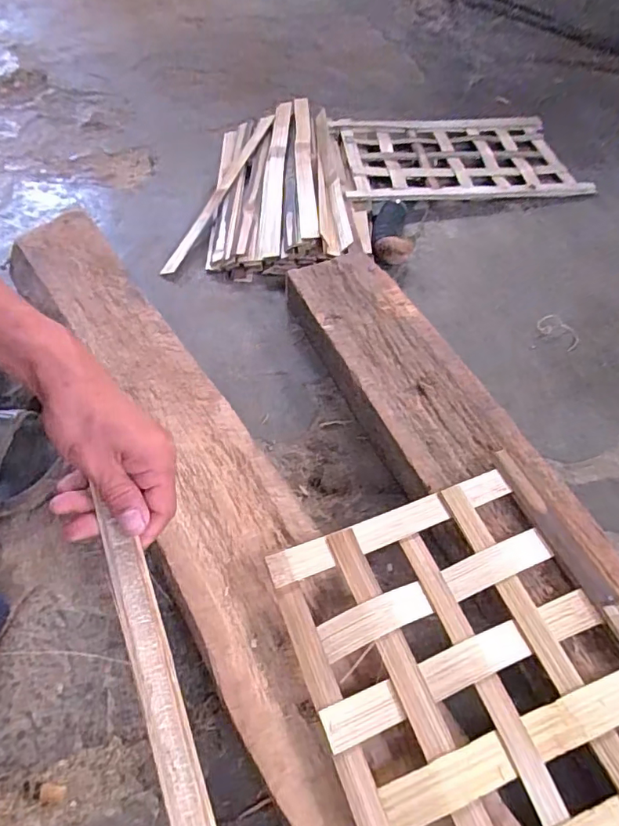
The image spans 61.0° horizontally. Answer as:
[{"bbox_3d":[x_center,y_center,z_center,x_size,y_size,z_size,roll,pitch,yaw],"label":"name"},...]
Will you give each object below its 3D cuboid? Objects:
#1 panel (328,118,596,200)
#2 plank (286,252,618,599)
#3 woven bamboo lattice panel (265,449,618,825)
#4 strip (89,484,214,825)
[{"bbox_3d":[0.225,-0.405,0.829,0.348,0.017,0.214,-3,58,-4],"label":"panel"},{"bbox_3d":[0.180,0.122,0.415,0.125,0.040,0.823,-19,54,-14],"label":"plank"},{"bbox_3d":[0.136,0.206,0.318,0.225,0.019,0.351,-18,55,-12],"label":"woven bamboo lattice panel"},{"bbox_3d":[-0.064,0.200,0.273,0.022,0.007,0.316,-14,61,-23],"label":"strip"}]

